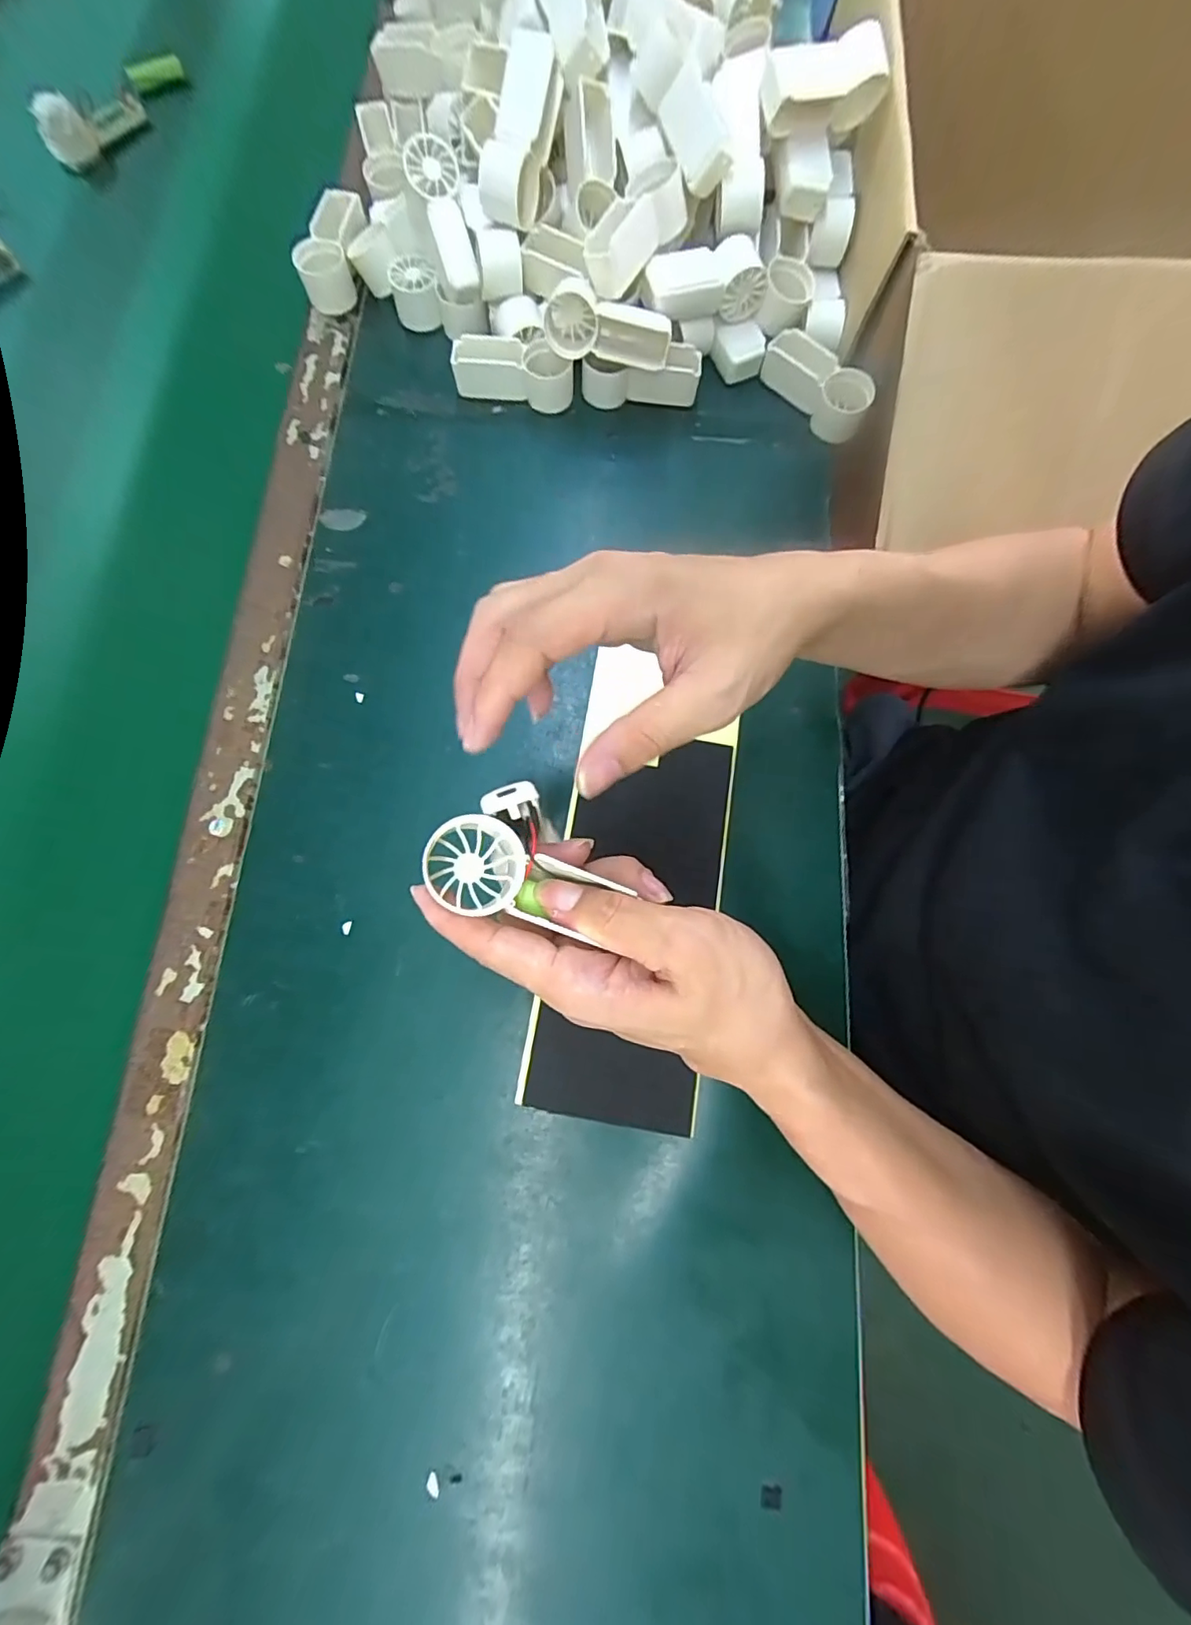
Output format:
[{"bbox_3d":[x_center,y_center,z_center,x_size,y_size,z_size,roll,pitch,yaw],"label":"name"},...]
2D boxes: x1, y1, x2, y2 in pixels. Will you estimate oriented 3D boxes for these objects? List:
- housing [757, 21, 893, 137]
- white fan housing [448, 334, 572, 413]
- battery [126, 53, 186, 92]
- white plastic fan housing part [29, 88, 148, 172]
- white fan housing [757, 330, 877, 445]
[{"bbox_3d":[0.155,-0.489,0.378,0.082,0.041,0.028,-14,78,-4],"label":"housing"},{"bbox_3d":[-0.063,-0.343,0.439,0.092,0.036,0.031,9,77,1],"label":"white fan housing"},{"bbox_3d":[-0.425,-0.715,0.543,0.050,0.019,0.014,-33,80,-8],"label":"battery"},{"bbox_3d":[-0.460,-0.637,0.516,0.033,0.043,0.100,38,80,7],"label":"white plastic fan housing part"},{"bbox_3d":[0.172,-0.334,0.440,0.090,0.039,0.032,42,80,8],"label":"white fan housing"}]

